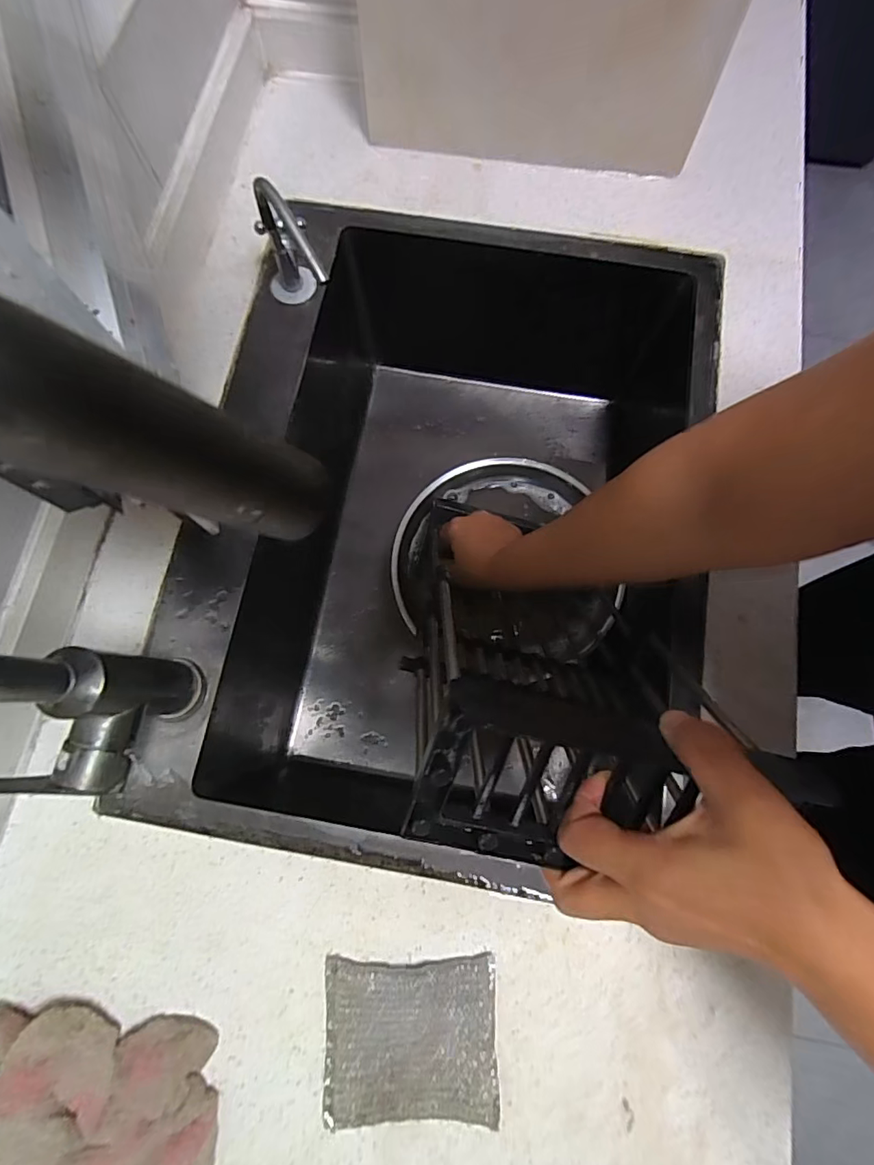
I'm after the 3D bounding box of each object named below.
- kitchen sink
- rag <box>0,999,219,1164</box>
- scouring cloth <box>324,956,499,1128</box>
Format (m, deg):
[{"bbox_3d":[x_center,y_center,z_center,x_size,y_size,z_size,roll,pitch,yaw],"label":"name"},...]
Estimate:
[{"bbox_3d":[0.014,-0.042,0.560,0.446,0.254,0.586,12,76,2],"label":"kitchen sink"},{"bbox_3d":[-0.217,0.338,0.315,0.159,0.034,0.131,4,76,0],"label":"rag"},{"bbox_3d":[-0.017,0.293,0.336,0.109,0.012,0.084,-1,77,1],"label":"scouring cloth"}]

